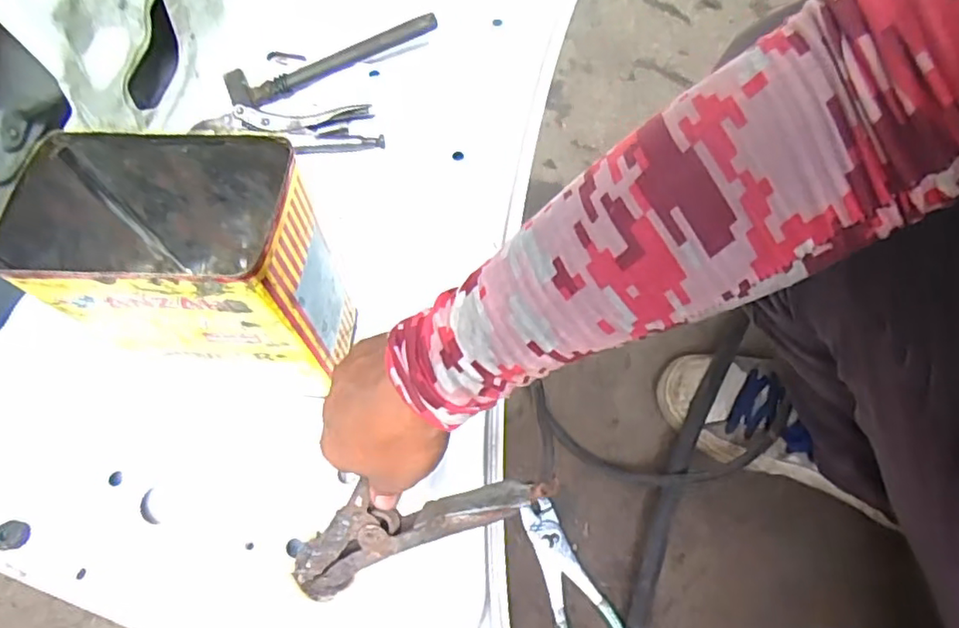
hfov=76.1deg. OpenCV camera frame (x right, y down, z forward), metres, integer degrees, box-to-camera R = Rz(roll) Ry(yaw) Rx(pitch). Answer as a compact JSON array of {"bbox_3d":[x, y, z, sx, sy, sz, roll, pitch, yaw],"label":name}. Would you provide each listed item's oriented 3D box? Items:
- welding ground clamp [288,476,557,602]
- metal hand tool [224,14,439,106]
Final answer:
[{"bbox_3d":[-0.043,0.139,0.409,0.189,0.034,0.054,-21,69,13],"label":"welding ground clamp"},{"bbox_3d":[-0.175,-0.307,0.717,0.251,0.035,0.060,-19,70,-8],"label":"metal hand tool"}]

